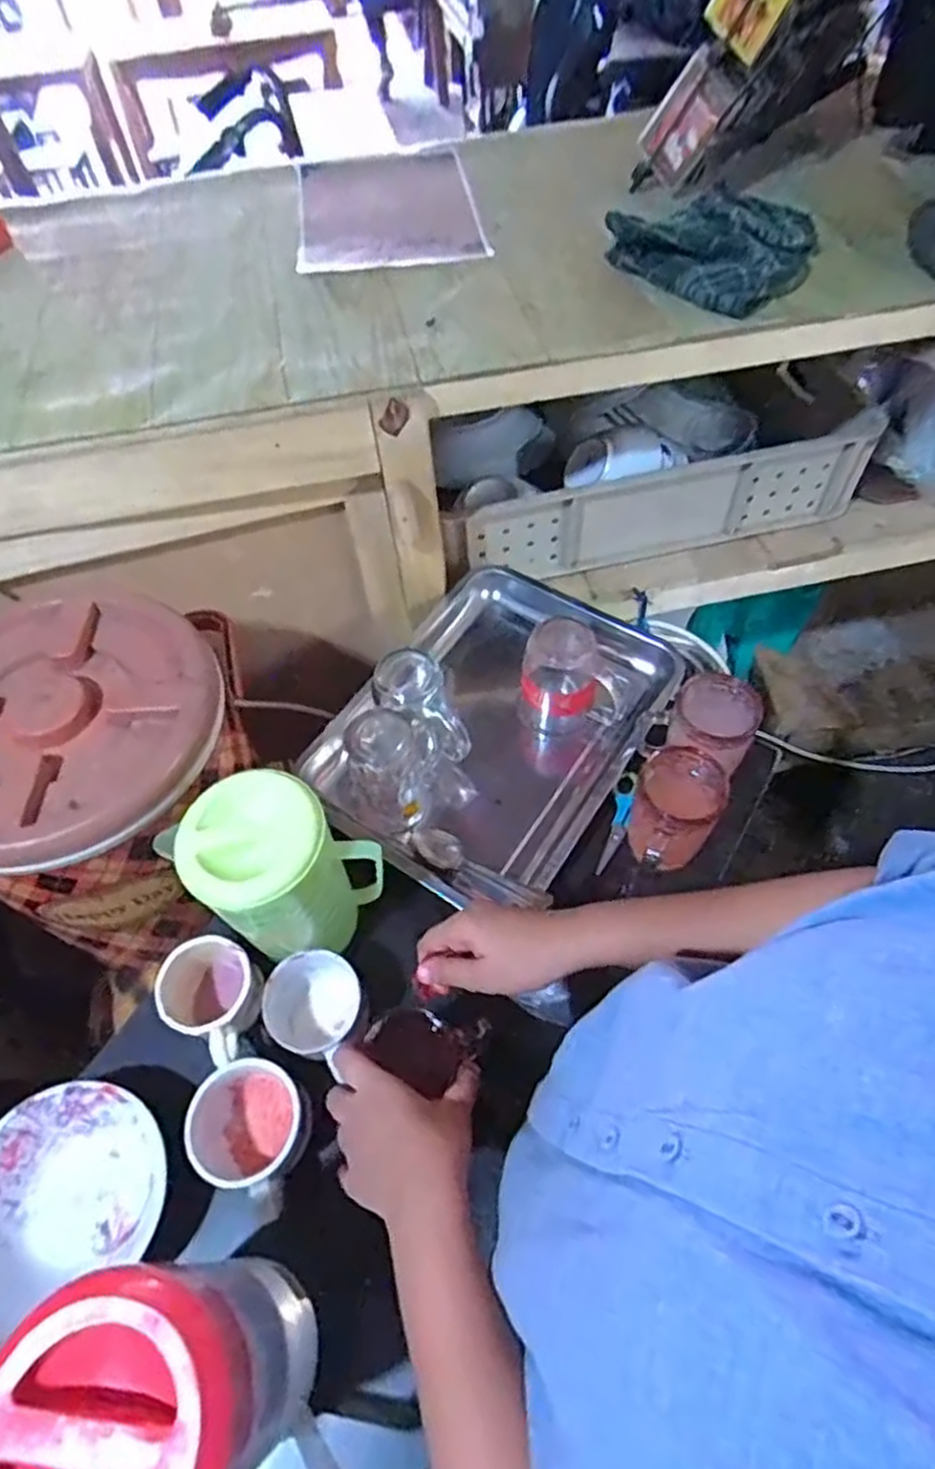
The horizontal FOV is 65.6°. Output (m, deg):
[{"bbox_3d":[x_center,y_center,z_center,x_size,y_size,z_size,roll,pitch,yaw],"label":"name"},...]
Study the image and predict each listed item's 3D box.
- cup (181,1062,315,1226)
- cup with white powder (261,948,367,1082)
[{"bbox_3d":[-0.171,0.311,0.579,0.102,0.067,0.083,23,62,16],"label":"cup"},{"bbox_3d":[-0.131,0.234,0.628,0.094,0.061,0.079,28,63,18],"label":"cup with white powder"}]

